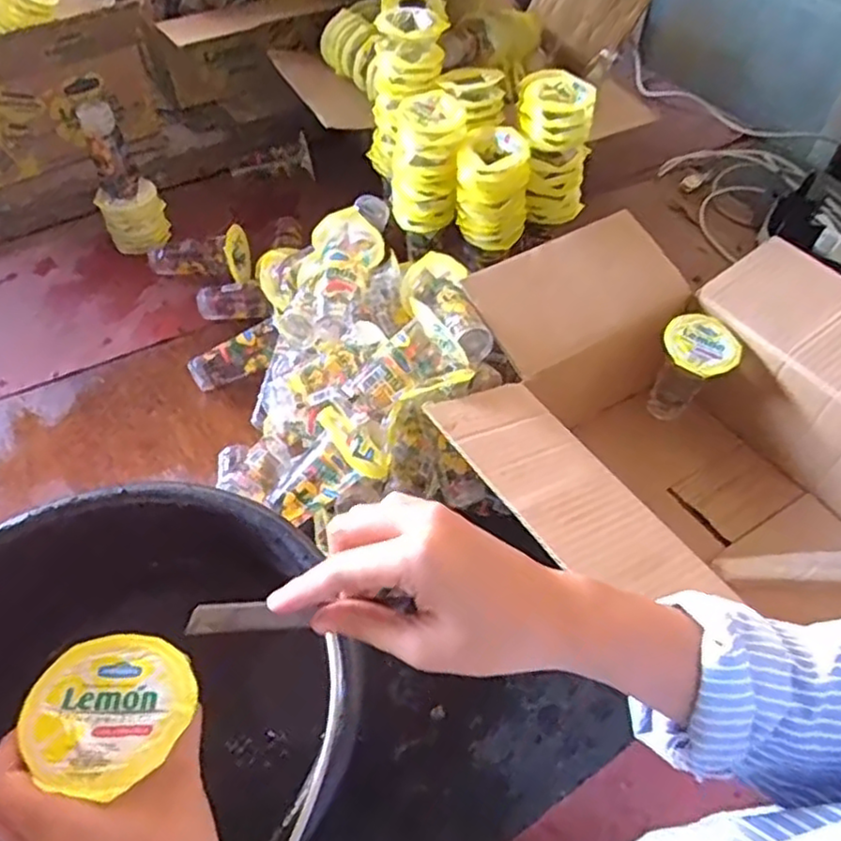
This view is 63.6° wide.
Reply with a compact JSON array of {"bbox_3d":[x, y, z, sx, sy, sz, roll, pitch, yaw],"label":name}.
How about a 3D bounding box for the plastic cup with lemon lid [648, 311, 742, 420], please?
[{"bbox_3d":[0.286,-0.047,0.734,0.072,0.118,0.073,25,56,16],"label":"plastic cup with lemon lid"}]

